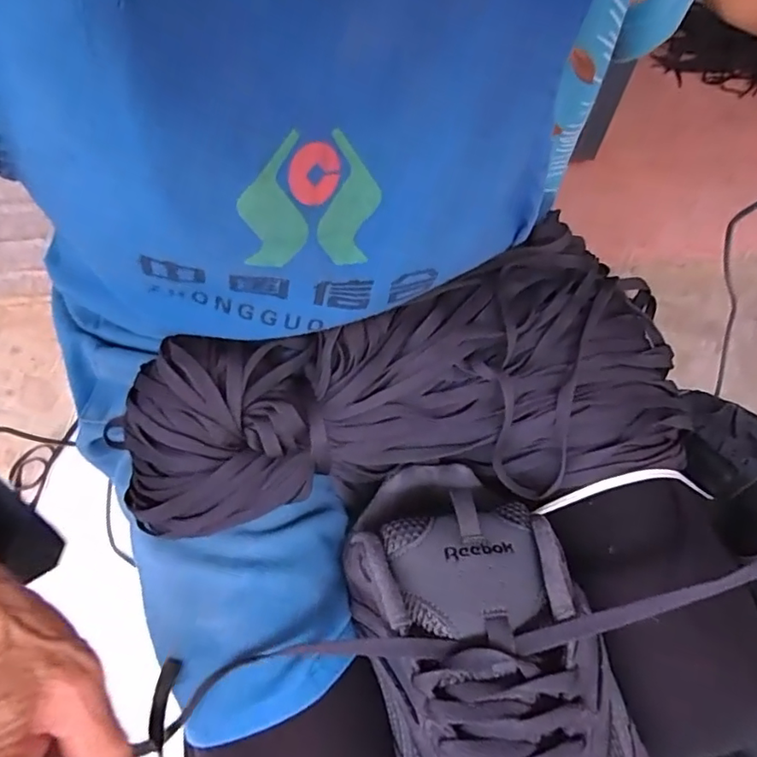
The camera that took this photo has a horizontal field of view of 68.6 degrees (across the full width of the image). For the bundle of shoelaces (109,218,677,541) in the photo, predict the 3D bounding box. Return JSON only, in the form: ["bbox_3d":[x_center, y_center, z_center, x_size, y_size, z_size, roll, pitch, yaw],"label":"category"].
[{"bbox_3d":[0.018,0.008,0.318,0.313,0.056,0.142,-11,71,-7],"label":"bundle of shoelaces"}]

